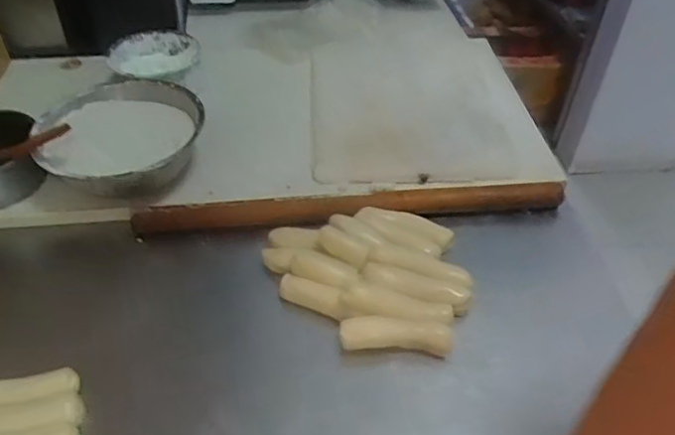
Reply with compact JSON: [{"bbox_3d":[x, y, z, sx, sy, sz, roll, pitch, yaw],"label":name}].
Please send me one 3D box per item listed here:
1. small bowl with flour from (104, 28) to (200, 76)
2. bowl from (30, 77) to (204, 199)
[{"bbox_3d":[-0.272,-0.227,0.879,0.131,0.040,0.134,-1,43,-4],"label":"small bowl with flour"},{"bbox_3d":[-0.266,-0.089,0.756,0.190,0.089,0.178,-1,44,1],"label":"bowl"}]

